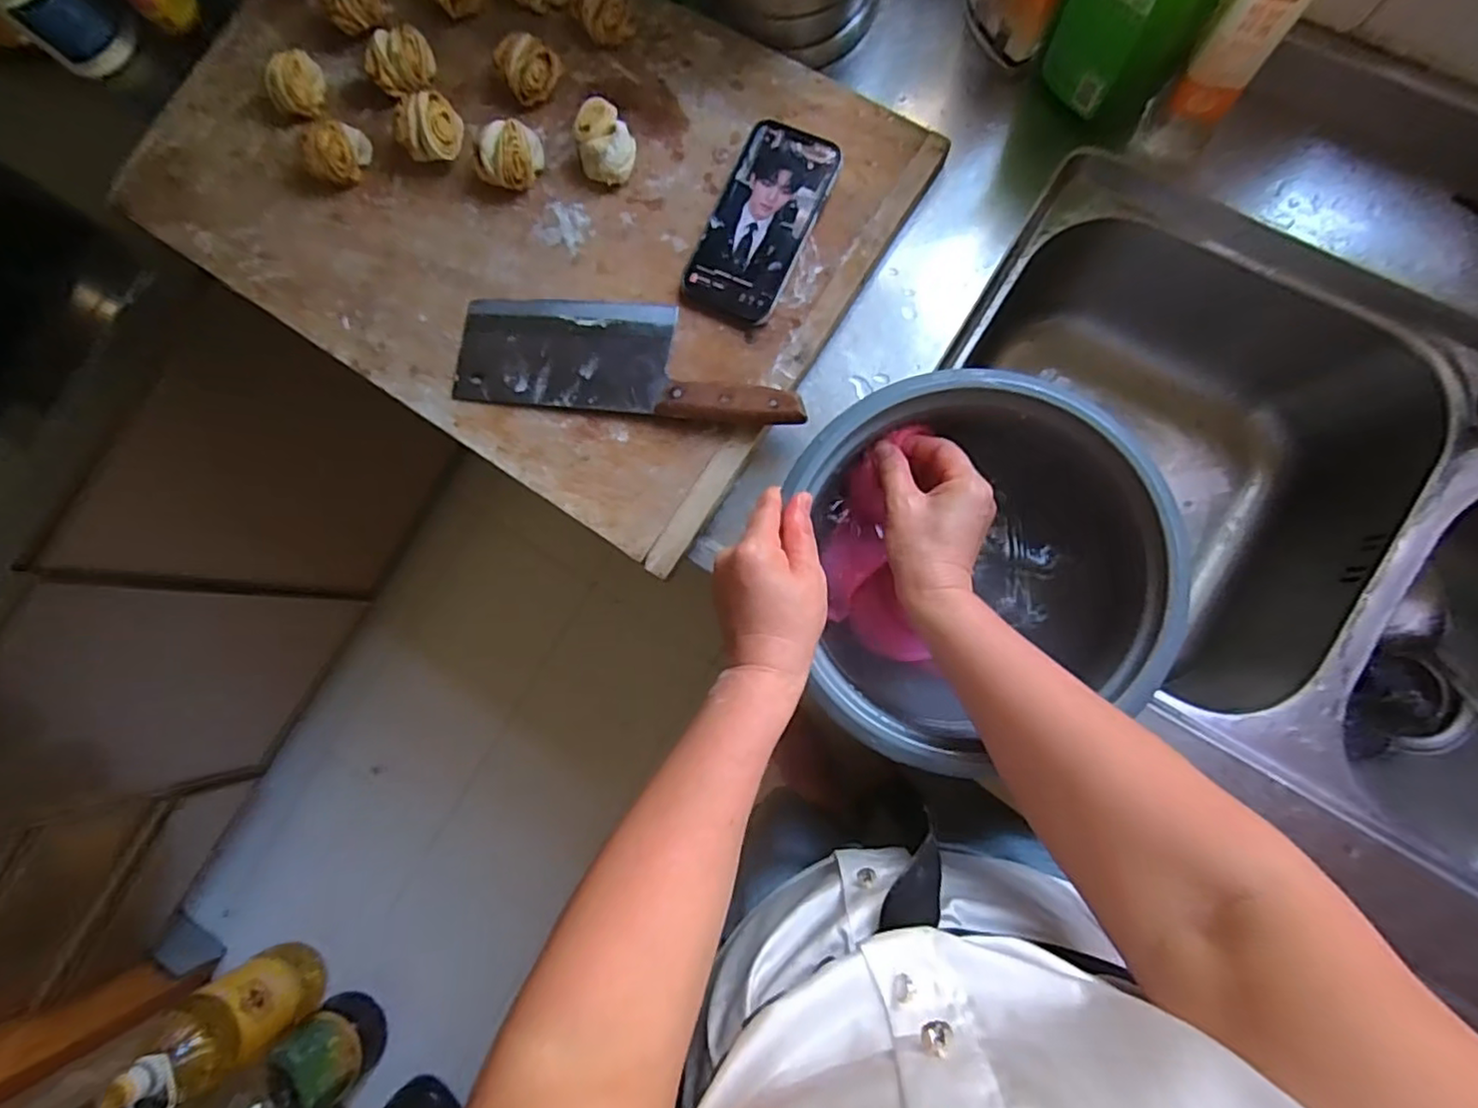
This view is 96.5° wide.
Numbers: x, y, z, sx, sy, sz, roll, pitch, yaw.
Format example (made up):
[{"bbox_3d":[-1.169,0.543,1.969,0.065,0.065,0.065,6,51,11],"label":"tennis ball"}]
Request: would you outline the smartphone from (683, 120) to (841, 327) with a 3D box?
[{"bbox_3d":[0.019,-0.276,0.549,0.081,0.017,0.163,22,87,9],"label":"smartphone"}]

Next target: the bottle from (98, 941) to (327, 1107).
[{"bbox_3d":[-0.940,0.853,1.185,0.189,0.337,0.147,-31,81,3],"label":"bottle"}]

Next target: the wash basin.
[{"bbox_3d":[0.165,0.002,0.461,0.213,0.100,0.226,-15,82,5],"label":"wash basin"}]

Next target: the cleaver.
[{"bbox_3d":[-0.095,-0.165,0.548,0.296,0.019,0.093,7,84,8],"label":"cleaver"}]

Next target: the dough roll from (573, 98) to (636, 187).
[{"bbox_3d":[-0.114,-0.348,0.560,0.049,0.040,0.058,-26,81,4],"label":"dough roll"}]

